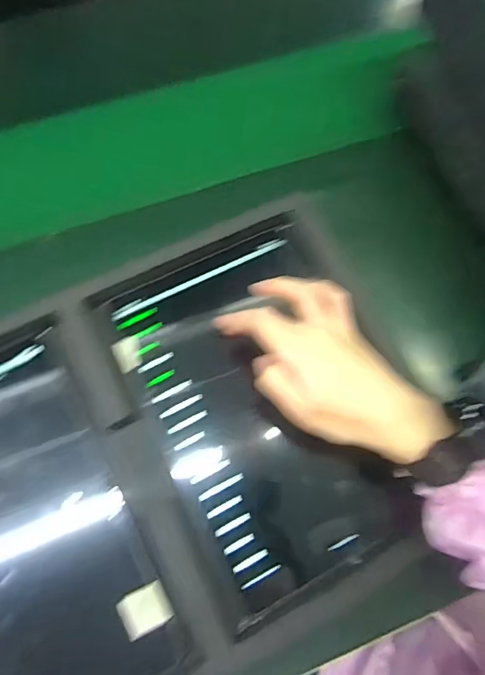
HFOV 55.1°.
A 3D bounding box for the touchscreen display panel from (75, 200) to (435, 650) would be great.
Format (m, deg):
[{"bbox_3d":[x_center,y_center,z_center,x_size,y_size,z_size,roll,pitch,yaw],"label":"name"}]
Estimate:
[{"bbox_3d":[0.016,0.050,0.357,0.208,0.033,0.280,-22,72,-8],"label":"touchscreen display panel"}]

